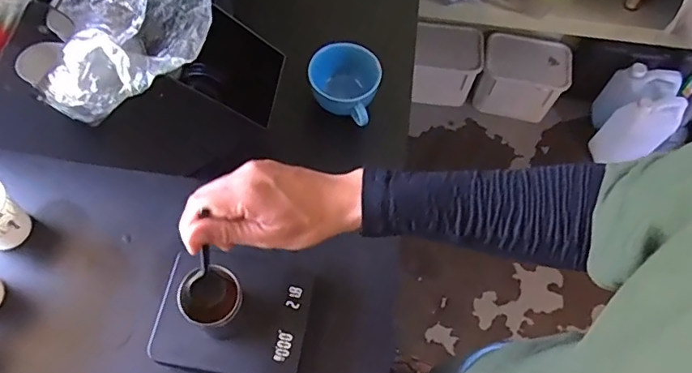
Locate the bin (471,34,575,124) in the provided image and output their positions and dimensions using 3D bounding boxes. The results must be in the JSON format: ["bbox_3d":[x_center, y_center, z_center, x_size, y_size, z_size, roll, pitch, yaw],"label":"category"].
[{"bbox_3d":[0.601,-0.365,1.776,0.295,0.273,0.162,15,63,4],"label":"bin"}]

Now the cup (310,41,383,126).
[{"bbox_3d":[-0.004,-0.136,0.691,0.095,0.057,0.096,1,63,-3],"label":"cup"}]

